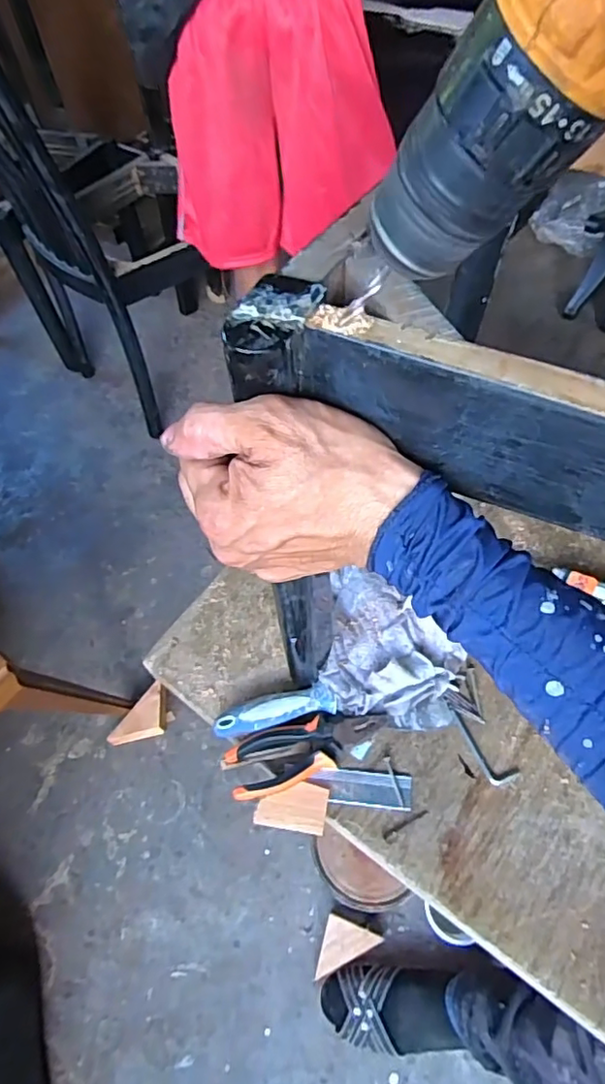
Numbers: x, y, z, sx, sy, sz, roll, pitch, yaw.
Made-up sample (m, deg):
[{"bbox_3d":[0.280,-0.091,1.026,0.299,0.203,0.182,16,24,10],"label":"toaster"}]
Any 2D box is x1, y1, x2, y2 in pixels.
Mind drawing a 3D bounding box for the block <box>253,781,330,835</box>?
[{"bbox_3d":[-0.010,0.246,0.542,0.064,0.007,0.042,6,57,7],"label":"block"}]

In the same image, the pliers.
[{"bbox_3d":[0.005,0.198,0.561,0.154,0.015,0.054,-19,58,-9],"label":"pliers"}]

